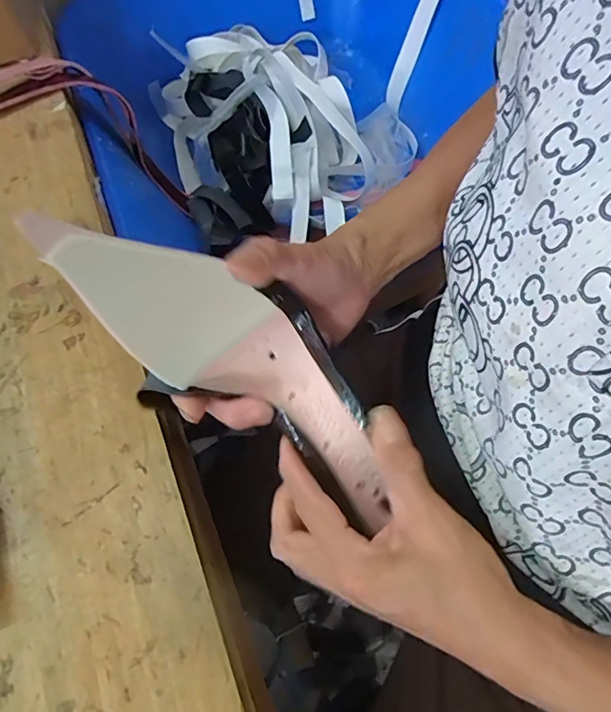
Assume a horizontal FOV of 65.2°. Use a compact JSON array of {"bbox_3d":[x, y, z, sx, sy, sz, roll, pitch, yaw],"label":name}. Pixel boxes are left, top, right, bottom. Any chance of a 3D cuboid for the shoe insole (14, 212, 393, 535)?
[{"bbox_3d":[-0.034,0.003,0.263,0.072,0.227,0.076,-6,51,50],"label":"shoe insole"}]

